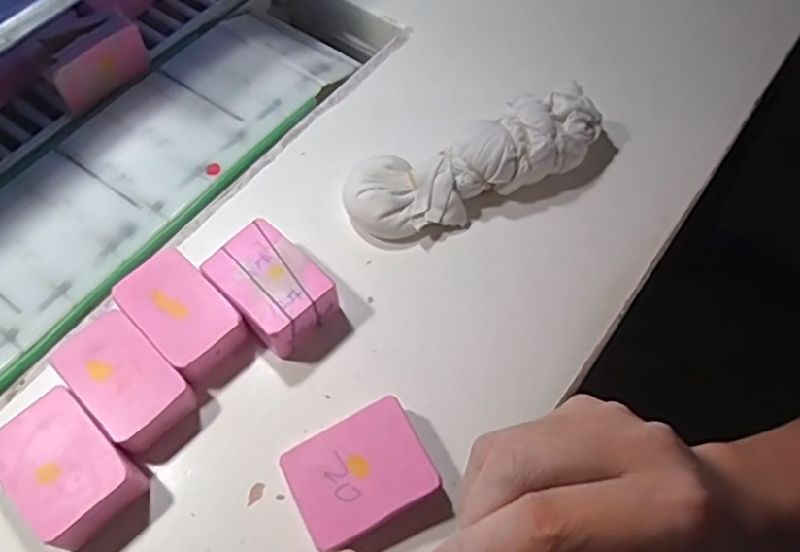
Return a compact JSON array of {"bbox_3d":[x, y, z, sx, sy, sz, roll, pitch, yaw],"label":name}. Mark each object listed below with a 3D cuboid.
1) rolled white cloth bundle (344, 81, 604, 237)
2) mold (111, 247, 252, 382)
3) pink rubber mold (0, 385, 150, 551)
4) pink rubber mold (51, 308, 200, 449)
[{"bbox_3d":[0.053,-0.079,0.431,0.185,0.046,0.066,-20,63,-12],"label":"rolled white cloth bundle"},{"bbox_3d":[-0.128,0.023,0.380,0.074,0.024,0.045,40,67,18],"label":"mold"},{"bbox_3d":[-0.171,0.099,0.335,0.050,0.031,0.071,-40,69,-21],"label":"pink rubber mold"},{"bbox_3d":[-0.152,0.058,0.360,0.073,0.026,0.045,40,67,19],"label":"pink rubber mold"}]

